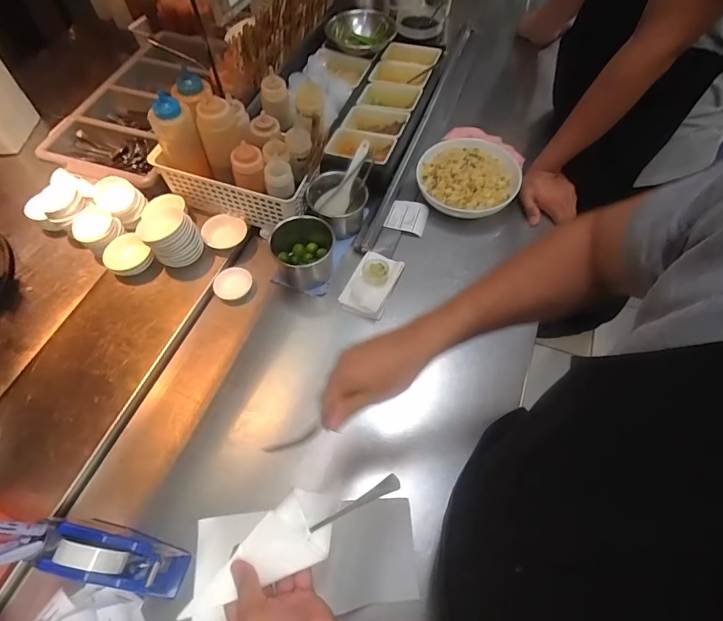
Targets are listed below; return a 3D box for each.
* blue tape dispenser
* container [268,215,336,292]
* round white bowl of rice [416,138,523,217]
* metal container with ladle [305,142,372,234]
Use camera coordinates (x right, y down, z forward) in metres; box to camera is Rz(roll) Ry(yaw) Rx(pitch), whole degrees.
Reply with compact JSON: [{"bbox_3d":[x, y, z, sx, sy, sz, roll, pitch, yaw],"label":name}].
[{"bbox_3d":[-0.325,0.322,0.563,0.169,0.109,0.061,12,60,7],"label":"blue tape dispenser"},{"bbox_3d":[-0.109,-0.109,0.815,0.113,0.082,0.112,-4,60,-2],"label":"container"},{"bbox_3d":[0.228,-0.285,0.908,0.196,0.070,0.206,0,60,0],"label":"round white bowl of rice"},{"bbox_3d":[-0.042,-0.251,0.869,0.112,0.110,0.134,12,60,7],"label":"metal container with ladle"}]

